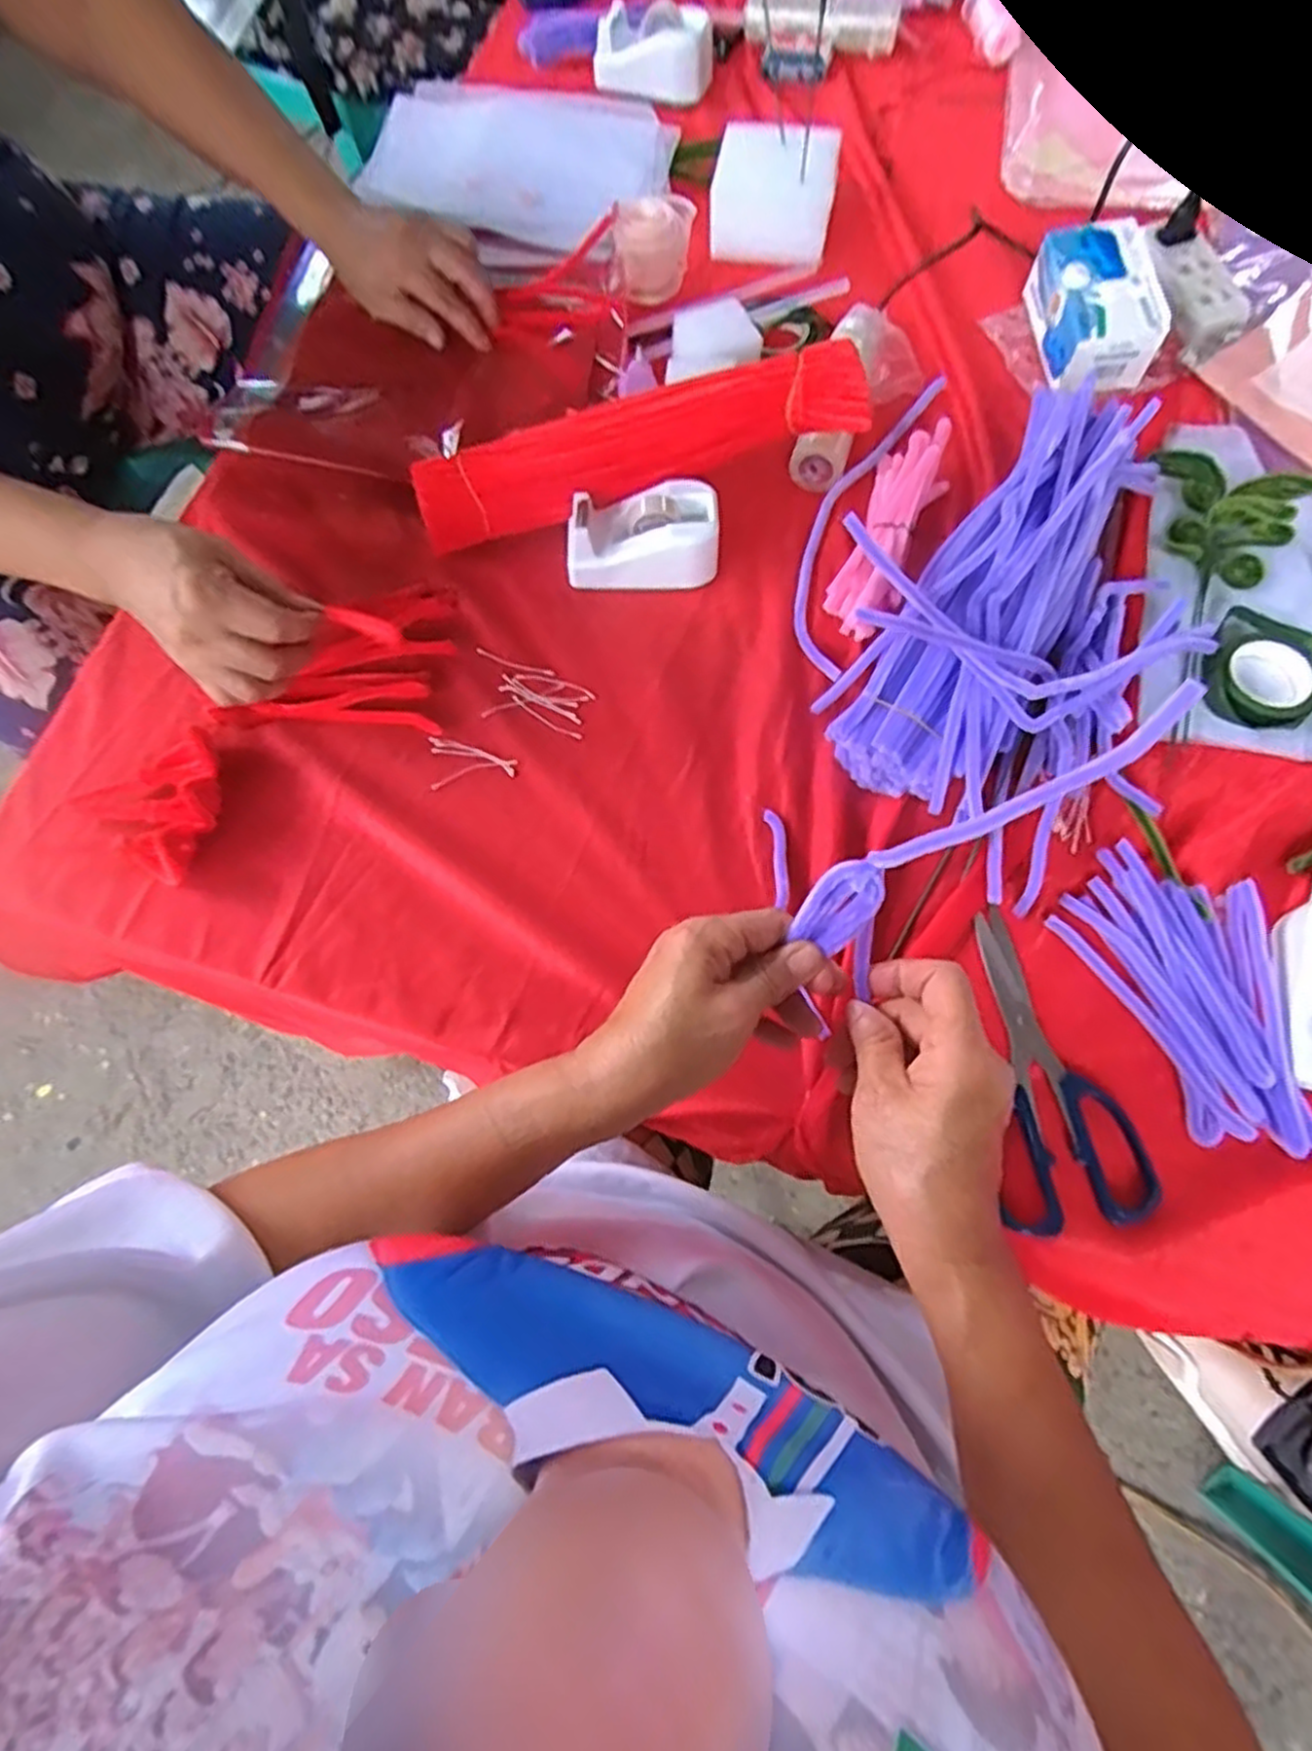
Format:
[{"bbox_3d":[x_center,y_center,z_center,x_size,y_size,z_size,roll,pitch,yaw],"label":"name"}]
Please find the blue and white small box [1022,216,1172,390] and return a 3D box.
[{"bbox_3d":[0.312,-0.400,0.535,0.073,0.050,0.115,-9,71,0],"label":"blue and white small box"}]

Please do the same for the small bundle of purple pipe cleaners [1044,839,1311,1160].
[{"bbox_3d":[0.301,0.061,0.408,0.097,0.019,0.167,-24,72,-5],"label":"small bundle of purple pipe cleaners"}]

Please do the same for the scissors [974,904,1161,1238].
[{"bbox_3d":[0.213,0.099,0.402,0.070,0.012,0.166,-3,71,2],"label":"scissors"}]

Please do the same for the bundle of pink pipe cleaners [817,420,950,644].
[{"bbox_3d":[0.156,-0.231,0.497,0.045,0.032,0.162,22,74,10],"label":"bundle of pink pipe cleaners"}]

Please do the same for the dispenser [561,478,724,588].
[{"bbox_3d":[-0.009,-0.219,0.492,0.100,0.044,0.050,-3,71,2],"label":"dispenser"}]

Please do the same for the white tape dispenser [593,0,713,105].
[{"bbox_3d":[-0.003,-0.718,0.653,0.106,0.039,0.054,19,74,9],"label":"white tape dispenser"}]

